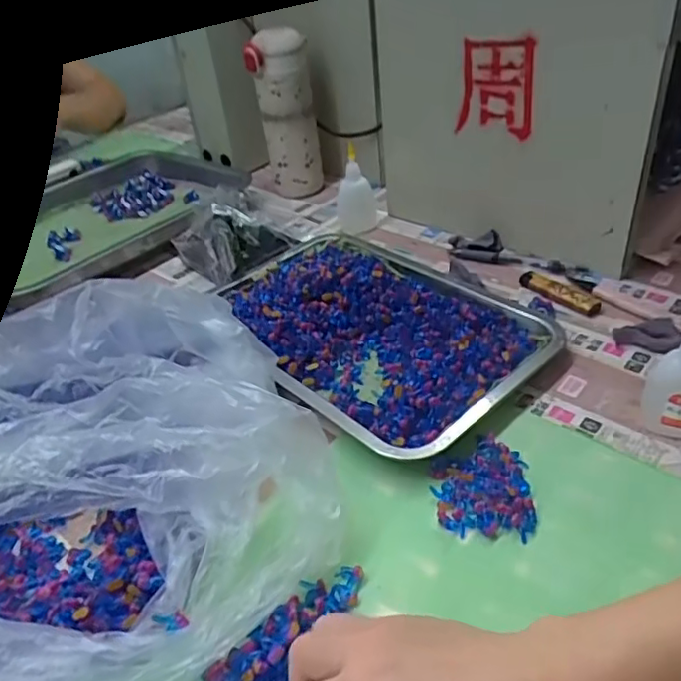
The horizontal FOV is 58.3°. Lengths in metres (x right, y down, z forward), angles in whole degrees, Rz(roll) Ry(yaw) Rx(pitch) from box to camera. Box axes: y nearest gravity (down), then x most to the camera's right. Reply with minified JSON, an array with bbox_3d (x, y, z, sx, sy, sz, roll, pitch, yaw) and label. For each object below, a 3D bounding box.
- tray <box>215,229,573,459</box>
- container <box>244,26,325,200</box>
[{"bbox_3d":[0.020,-0.020,0.550,0.208,0.036,0.309,-31,42,-30],"label":"tray"},{"bbox_3d":[-0.070,-0.289,0.787,0.071,0.193,0.071,-10,36,-5],"label":"container"}]

